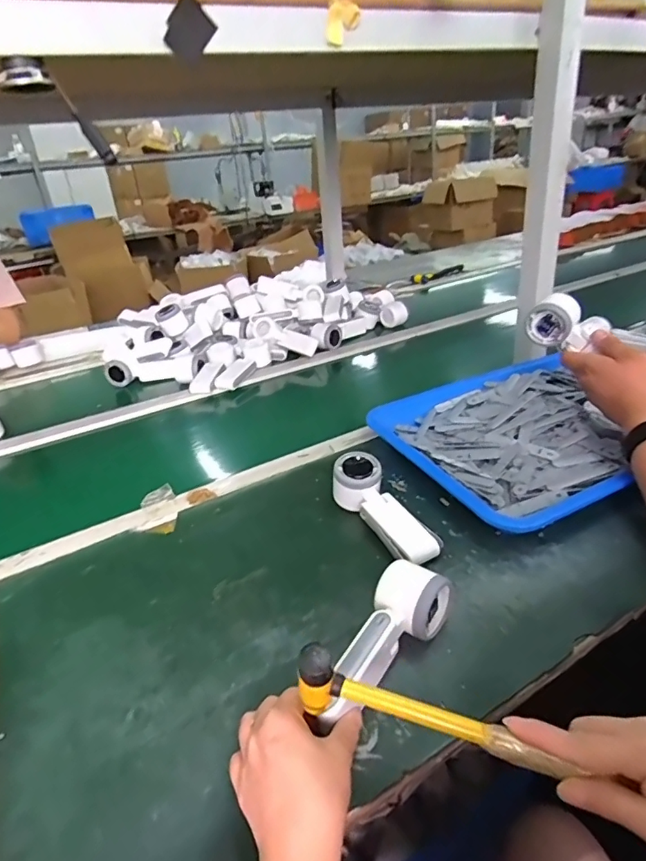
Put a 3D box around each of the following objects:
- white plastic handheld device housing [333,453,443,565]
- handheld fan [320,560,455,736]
[{"bbox_3d":[0.071,0.093,0.594,0.057,0.054,0.163,-20,45,-25],"label":"white plastic handheld device housing"},{"bbox_3d":[0.052,0.182,0.442,0.055,0.050,0.171,18,39,37],"label":"handheld fan"}]

